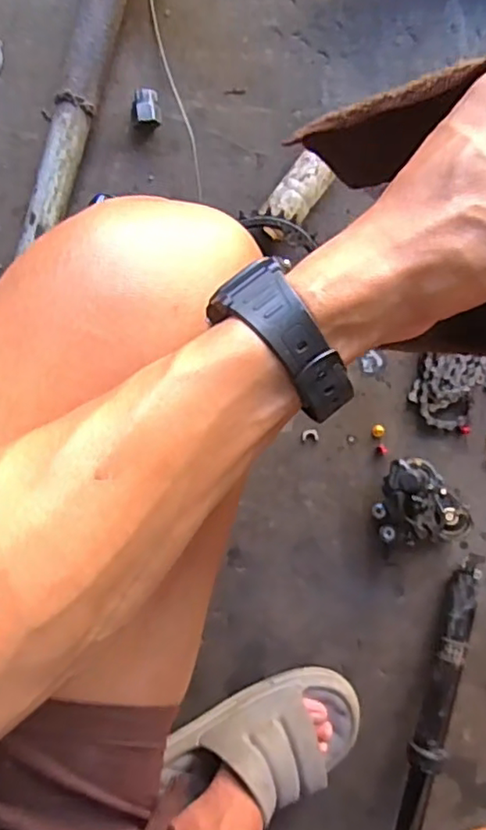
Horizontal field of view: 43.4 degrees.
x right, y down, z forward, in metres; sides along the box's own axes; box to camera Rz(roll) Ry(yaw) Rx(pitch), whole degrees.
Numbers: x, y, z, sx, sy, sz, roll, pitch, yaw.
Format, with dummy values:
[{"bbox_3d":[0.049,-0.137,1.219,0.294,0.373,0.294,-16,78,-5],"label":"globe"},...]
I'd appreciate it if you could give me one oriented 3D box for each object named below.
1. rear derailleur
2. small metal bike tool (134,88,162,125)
[{"bbox_3d":[0.193,0.093,0.642,0.100,0.047,0.092,5,95,-7],"label":"rear derailleur"},{"bbox_3d":[-0.091,-0.293,0.582,0.024,0.022,0.032,-7,96,-6],"label":"small metal bike tool"}]

